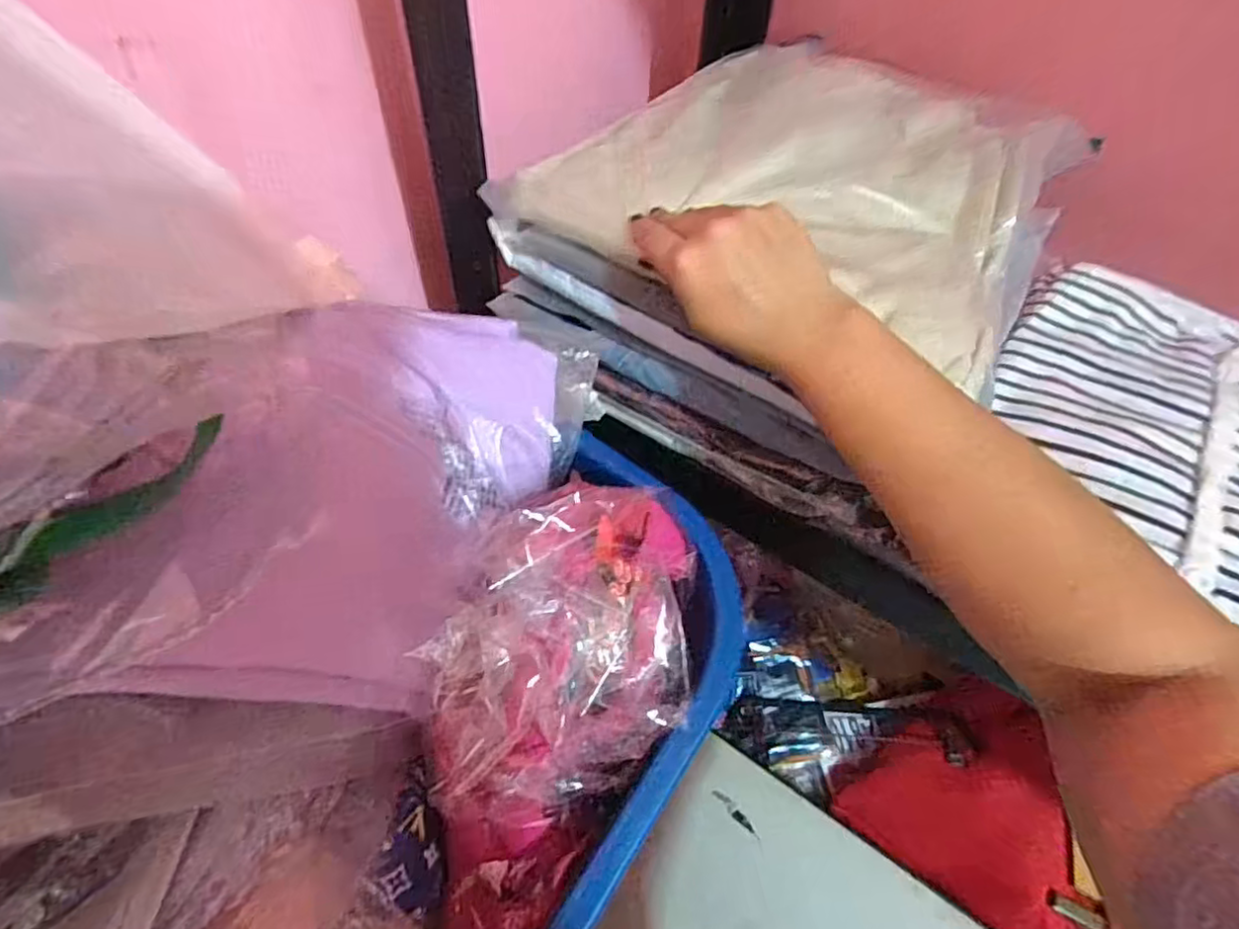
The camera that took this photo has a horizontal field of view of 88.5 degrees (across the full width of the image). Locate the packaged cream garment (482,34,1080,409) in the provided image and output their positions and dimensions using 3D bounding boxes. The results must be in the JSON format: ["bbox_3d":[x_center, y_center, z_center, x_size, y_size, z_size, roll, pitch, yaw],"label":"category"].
[{"bbox_3d":[0.144,-0.222,0.461,0.313,0.045,0.335,28,54,19],"label":"packaged cream garment"}]

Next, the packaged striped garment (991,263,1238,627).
[{"bbox_3d":[0.366,-0.013,0.393,0.252,0.025,0.278,32,56,22],"label":"packaged striped garment"}]

